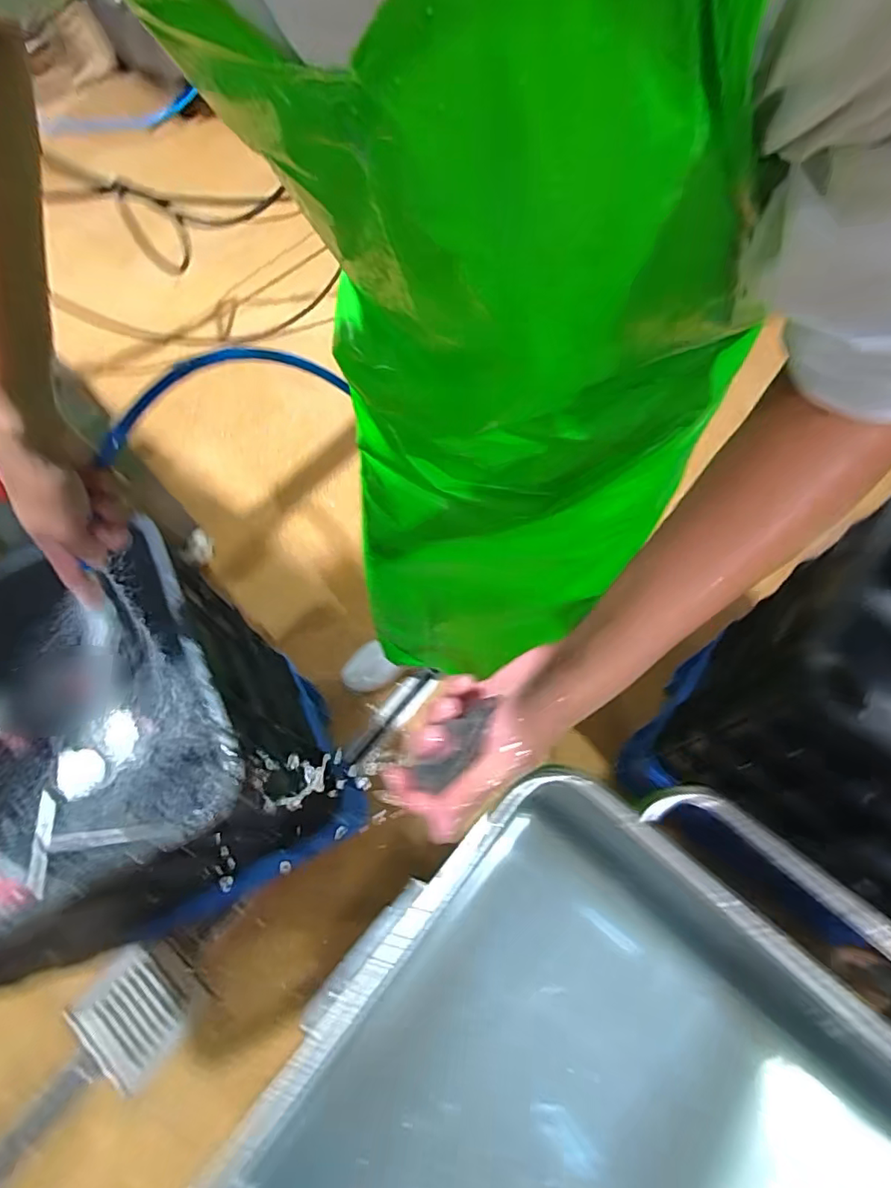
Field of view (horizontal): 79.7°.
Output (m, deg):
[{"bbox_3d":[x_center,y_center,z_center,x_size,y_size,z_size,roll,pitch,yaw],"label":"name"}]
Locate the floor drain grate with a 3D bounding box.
[{"bbox_3d":[-0.573,0.768,0.971,0.183,0.030,0.152,35,67,19],"label":"floor drain grate"}]

